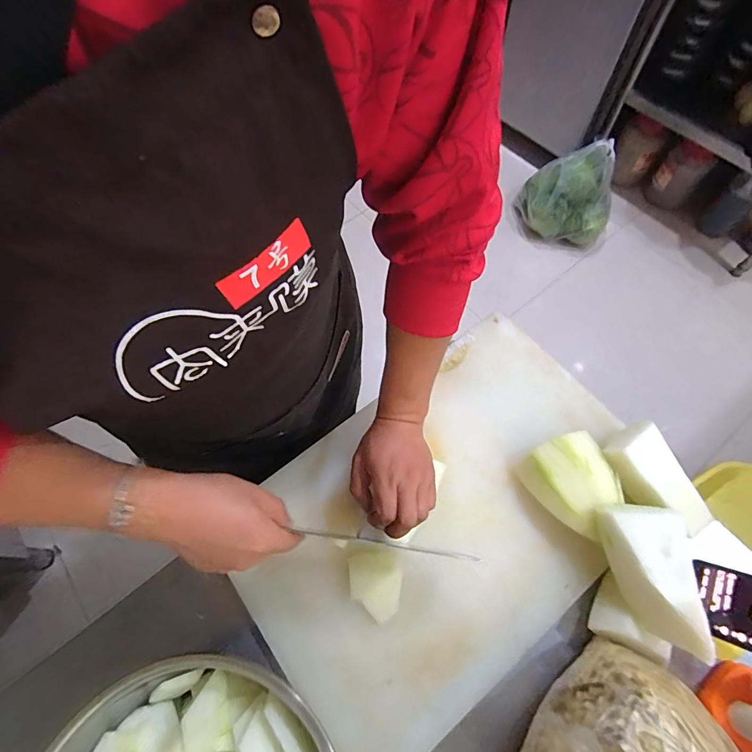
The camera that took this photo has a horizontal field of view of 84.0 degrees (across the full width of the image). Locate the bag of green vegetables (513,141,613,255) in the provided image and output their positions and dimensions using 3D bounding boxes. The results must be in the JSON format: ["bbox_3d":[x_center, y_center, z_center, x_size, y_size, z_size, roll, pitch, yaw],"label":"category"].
[{"bbox_3d":[0.761,-0.701,1.639,0.362,0.308,0.220,33,70,15],"label":"bag of green vegetables"}]

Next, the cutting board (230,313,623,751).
[{"bbox_3d":[0.096,0.178,0.529,0.507,0.030,0.360,-36,69,-14],"label":"cutting board"}]

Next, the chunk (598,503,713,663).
[{"bbox_3d":[0.307,0.205,0.440,0.091,0.050,0.146,-11,65,-4],"label":"chunk"}]

